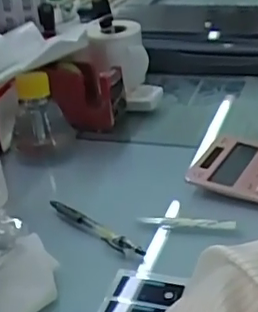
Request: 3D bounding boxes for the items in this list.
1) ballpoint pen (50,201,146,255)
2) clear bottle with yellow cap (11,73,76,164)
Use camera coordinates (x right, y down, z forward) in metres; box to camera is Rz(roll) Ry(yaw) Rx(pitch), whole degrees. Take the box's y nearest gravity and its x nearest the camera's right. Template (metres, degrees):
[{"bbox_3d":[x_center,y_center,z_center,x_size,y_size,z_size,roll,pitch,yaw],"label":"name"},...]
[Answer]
[{"bbox_3d":[-0.039,0.072,0.606,0.134,0.013,0.012,22,40,40],"label":"ballpoint pen"},{"bbox_3d":[-0.119,-0.057,0.777,0.084,0.108,0.081,-9,29,-5],"label":"clear bottle with yellow cap"}]

